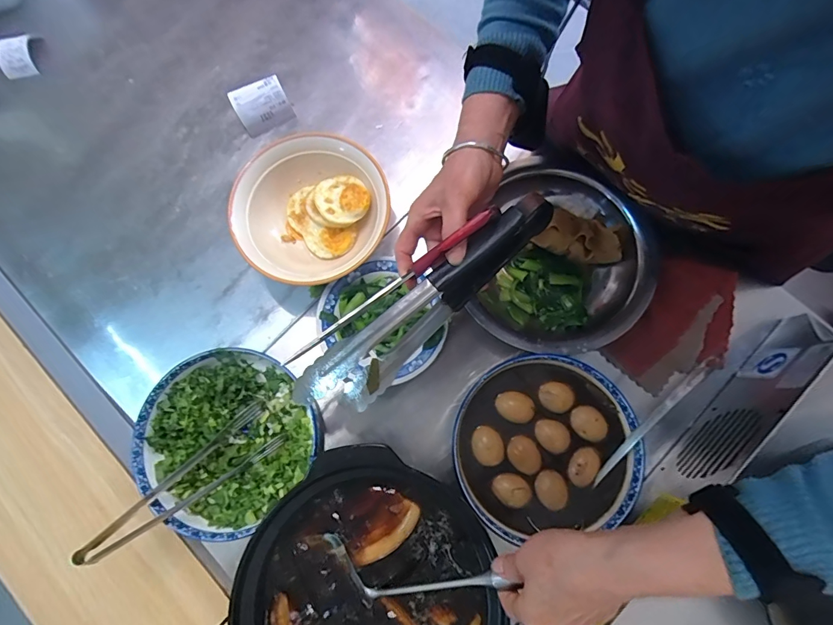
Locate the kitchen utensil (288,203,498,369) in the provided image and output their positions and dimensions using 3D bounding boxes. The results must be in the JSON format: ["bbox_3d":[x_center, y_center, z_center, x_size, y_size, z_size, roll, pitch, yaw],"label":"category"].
[{"bbox_3d":[-0.027,-0.022,0.379,0.240,0.024,0.011,-35,80,7],"label":"kitchen utensil"}]

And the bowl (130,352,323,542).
[{"bbox_3d":[-0.239,0.160,0.526,0.204,0.068,0.206,0,78,0],"label":"bowl"}]

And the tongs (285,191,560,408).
[{"bbox_3d":[0.013,-0.002,0.400,0.282,0.079,0.053,-40,81,6],"label":"tongs"}]

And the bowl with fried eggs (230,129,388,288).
[{"bbox_3d":[-0.142,-0.133,0.565,0.197,0.107,0.196,0,78,0],"label":"bowl with fried eggs"}]

